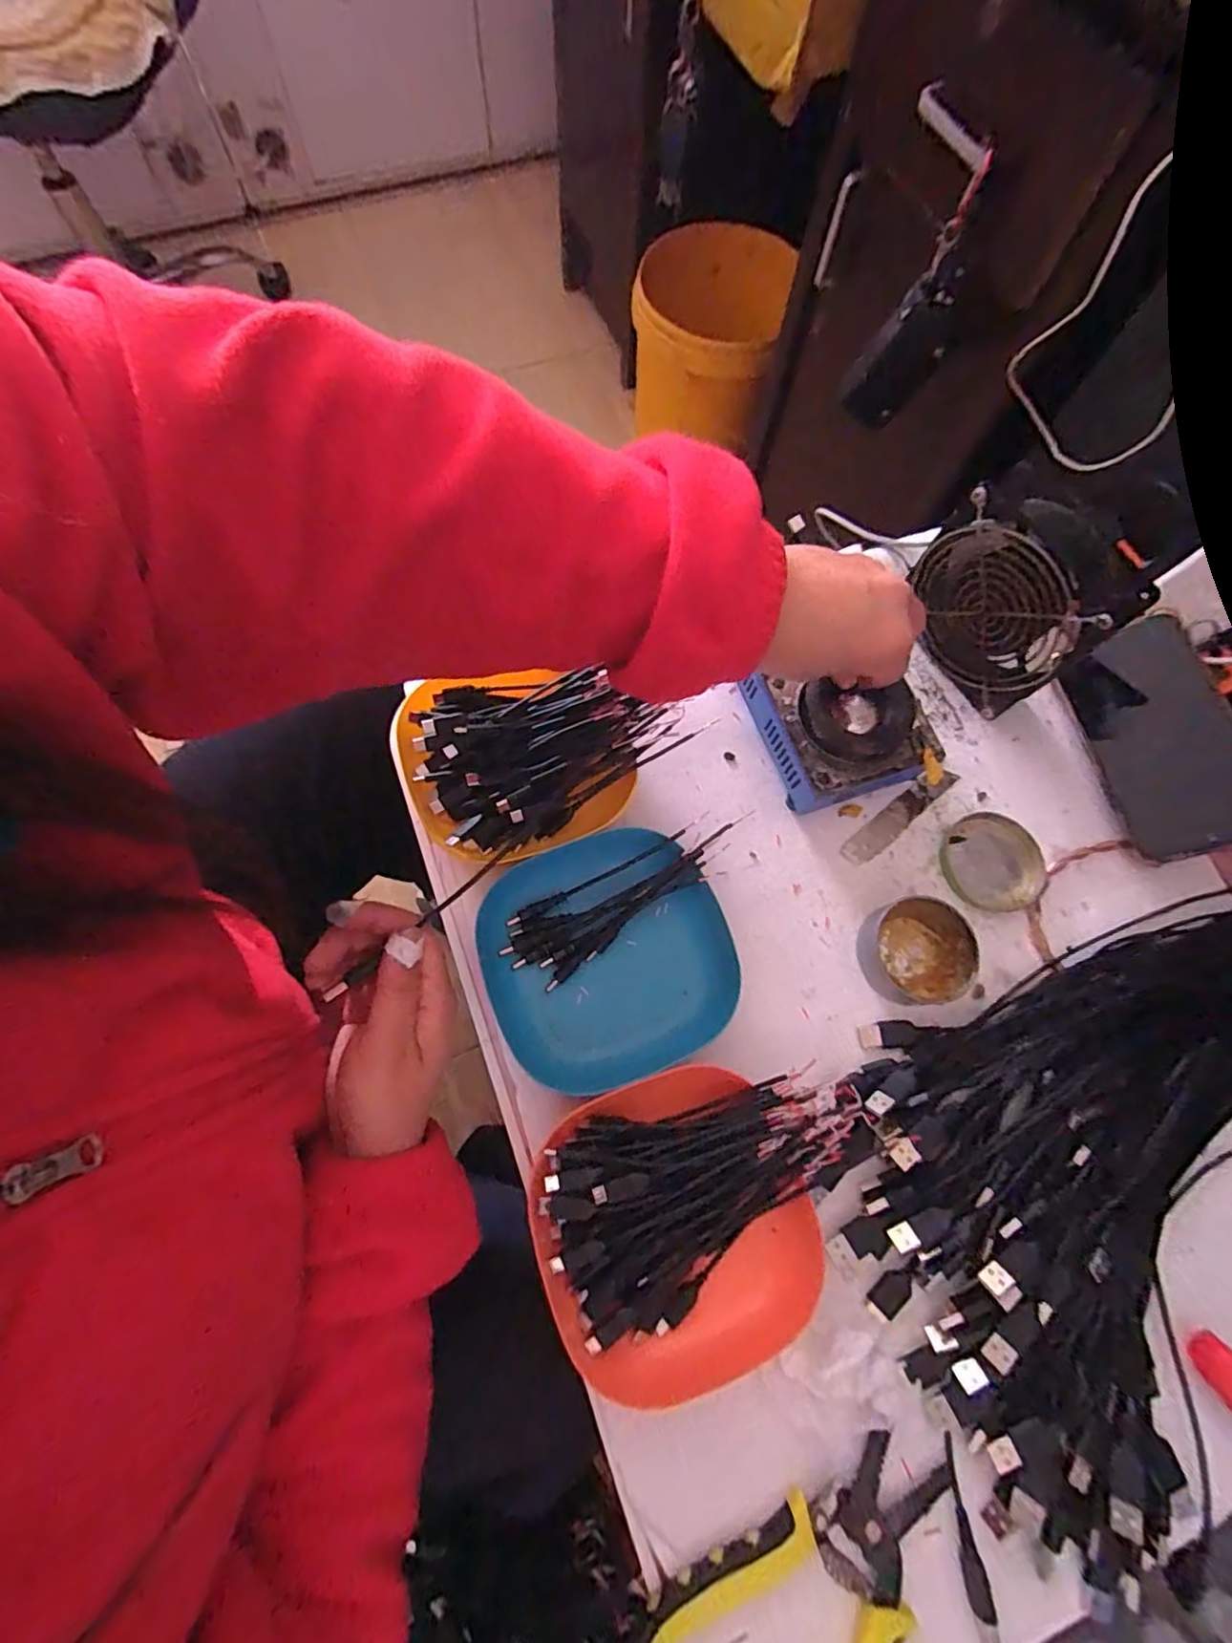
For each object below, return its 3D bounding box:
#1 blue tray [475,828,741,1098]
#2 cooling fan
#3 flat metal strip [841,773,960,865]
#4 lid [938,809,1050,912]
[{"bbox_3d":[-0.003,0.079,0.372,0.145,0.036,0.133,-22,74,-8],"label":"blue tray"},{"bbox_3d":[0.259,-0.145,0.427,0.045,0.123,0.118,-38,77,-14],"label":"cooling fan"},{"bbox_3d":[0.196,-0.005,0.432,0.103,0.008,0.019,-38,77,-12],"label":"flat metal strip"},{"bbox_3d":[0.254,0.028,0.422,0.064,0.011,0.064,0,72,-1],"label":"lid"}]

